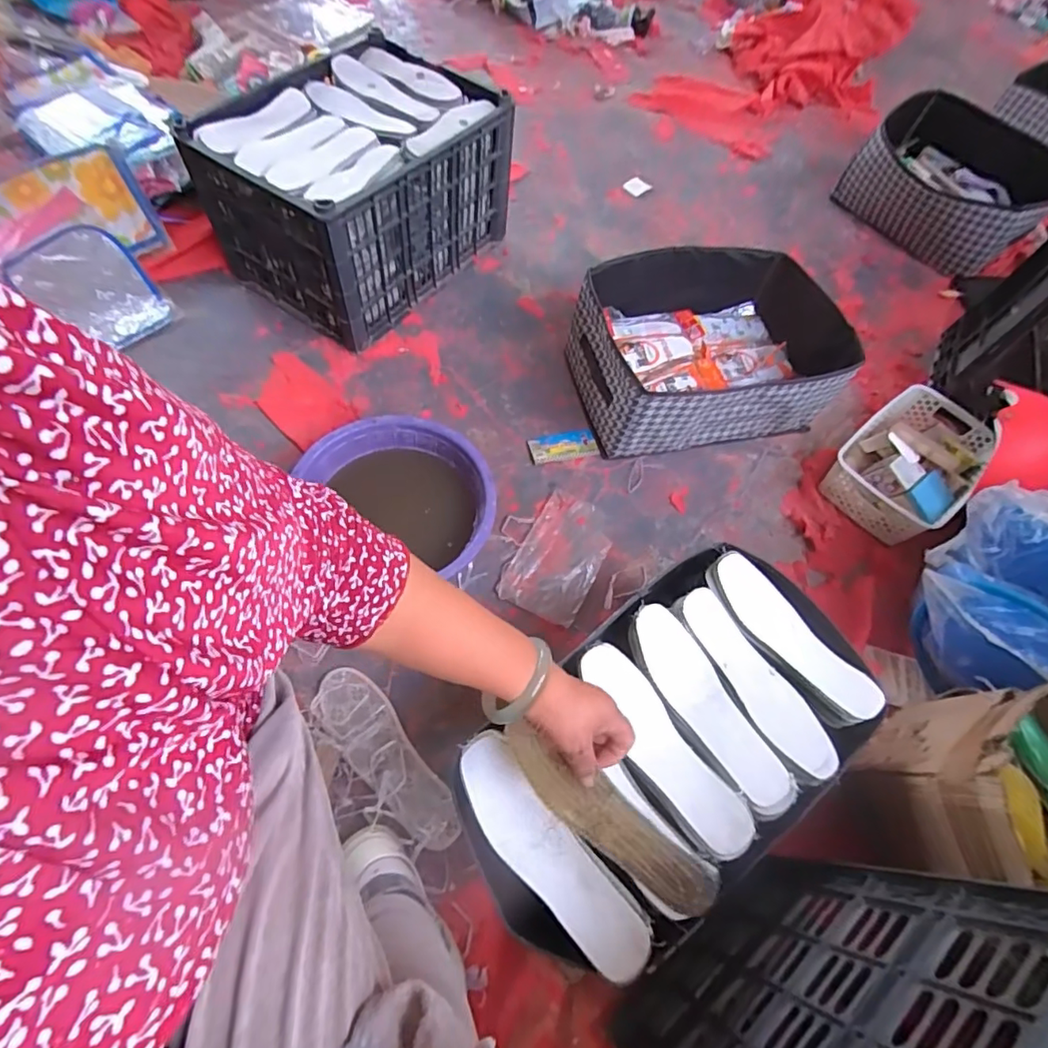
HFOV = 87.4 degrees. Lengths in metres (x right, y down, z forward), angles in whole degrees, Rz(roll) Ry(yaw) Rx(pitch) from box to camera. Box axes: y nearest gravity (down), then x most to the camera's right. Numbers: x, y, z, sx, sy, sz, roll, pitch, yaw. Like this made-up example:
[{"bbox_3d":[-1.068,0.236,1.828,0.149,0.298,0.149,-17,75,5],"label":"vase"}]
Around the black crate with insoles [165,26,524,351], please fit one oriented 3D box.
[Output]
[{"bbox_3d":[-0.313,-0.652,1.069,0.406,0.273,0.488,34,65,14],"label":"black crate with insoles"}]

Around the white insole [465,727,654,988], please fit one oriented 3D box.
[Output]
[{"bbox_3d":[0.018,0.310,0.519,0.066,0.013,0.232,-34,70,-19],"label":"white insole"}]

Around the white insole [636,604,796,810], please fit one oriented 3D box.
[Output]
[{"bbox_3d":[0.199,0.195,0.597,0.068,0.025,0.228,-31,68,-19],"label":"white insole"}]

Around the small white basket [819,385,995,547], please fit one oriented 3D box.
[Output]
[{"bbox_3d":[0.688,-0.111,0.977,0.293,0.089,0.194,-35,69,-20],"label":"small white basket"}]

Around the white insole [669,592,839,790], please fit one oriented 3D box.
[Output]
[{"bbox_3d":[0.266,0.172,0.619,0.078,0.022,0.229,-26,66,-17],"label":"white insole"}]

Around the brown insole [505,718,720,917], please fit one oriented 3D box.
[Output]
[{"bbox_3d":[0.071,0.260,0.486,0.213,0.009,0.057,37,101,11],"label":"brown insole"}]

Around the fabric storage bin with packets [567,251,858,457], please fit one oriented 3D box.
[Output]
[{"bbox_3d":[0.333,-0.310,1.001,0.460,0.192,0.323,-12,63,-11],"label":"fabric storage bin with packets"}]

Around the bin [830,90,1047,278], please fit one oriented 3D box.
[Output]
[{"bbox_3d":[1.013,-0.810,1.314,0.320,0.166,0.415,-38,70,-21],"label":"bin"}]

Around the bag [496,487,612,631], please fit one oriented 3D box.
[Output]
[{"bbox_3d":[0.057,0.050,0.873,0.127,0.016,0.201,27,63,10],"label":"bag"}]

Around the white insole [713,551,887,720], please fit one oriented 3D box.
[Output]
[{"bbox_3d":[0.311,0.129,0.641,0.060,0.025,0.220,-29,68,-17],"label":"white insole"}]

